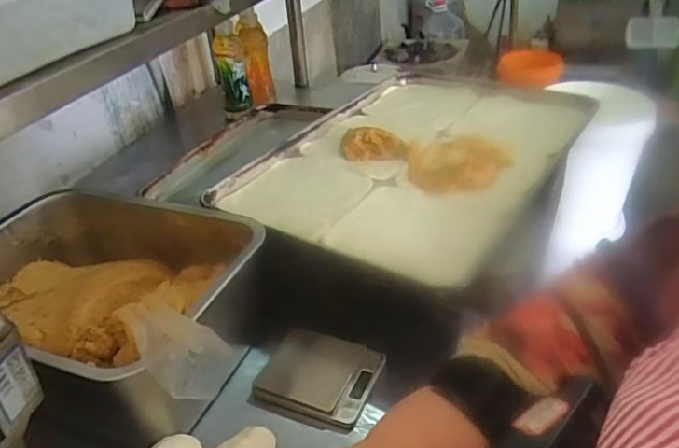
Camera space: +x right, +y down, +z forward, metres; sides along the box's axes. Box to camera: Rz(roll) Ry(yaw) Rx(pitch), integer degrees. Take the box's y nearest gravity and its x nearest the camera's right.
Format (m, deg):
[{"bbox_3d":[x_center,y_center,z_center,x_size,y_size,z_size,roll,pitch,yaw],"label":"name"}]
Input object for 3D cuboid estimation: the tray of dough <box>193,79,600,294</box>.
[{"bbox_3d":[0.141,-0.123,0.918,0.412,0.050,0.631,17,39,31],"label":"tray of dough"}]

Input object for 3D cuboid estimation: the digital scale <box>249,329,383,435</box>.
[{"bbox_3d":[-0.022,0.173,0.642,0.126,0.017,0.118,10,36,22],"label":"digital scale"}]

